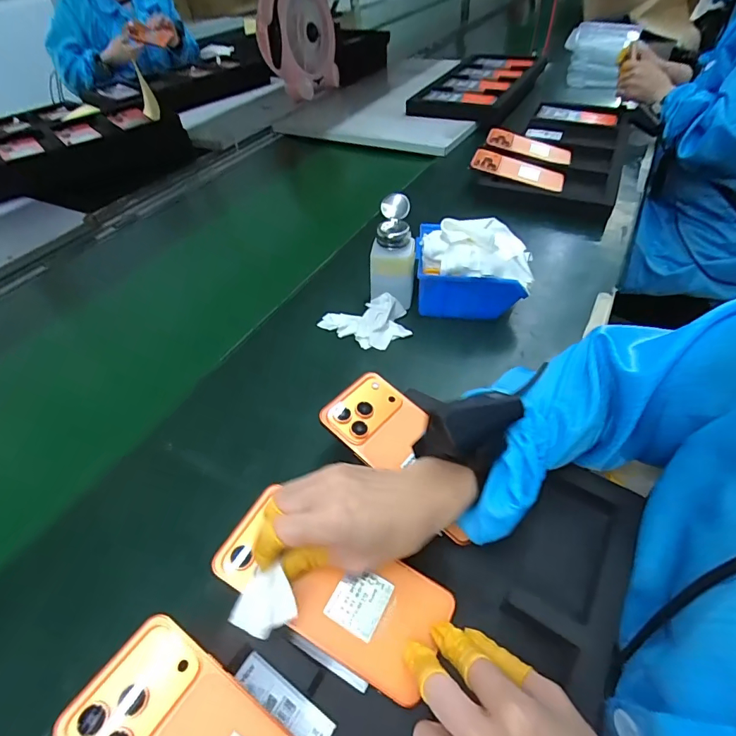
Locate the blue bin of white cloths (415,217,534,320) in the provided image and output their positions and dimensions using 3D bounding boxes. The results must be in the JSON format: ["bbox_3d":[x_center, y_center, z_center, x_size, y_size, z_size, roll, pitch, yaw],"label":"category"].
[{"bbox_3d":[0.134,-0.131,0.565,0.143,0.112,0.124,1,45,6],"label":"blue bin of white cloths"}]

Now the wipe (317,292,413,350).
[{"bbox_3d":[-0.003,-0.056,0.544,0.106,0.033,0.067,-8,45,-3],"label":"wipe"}]

